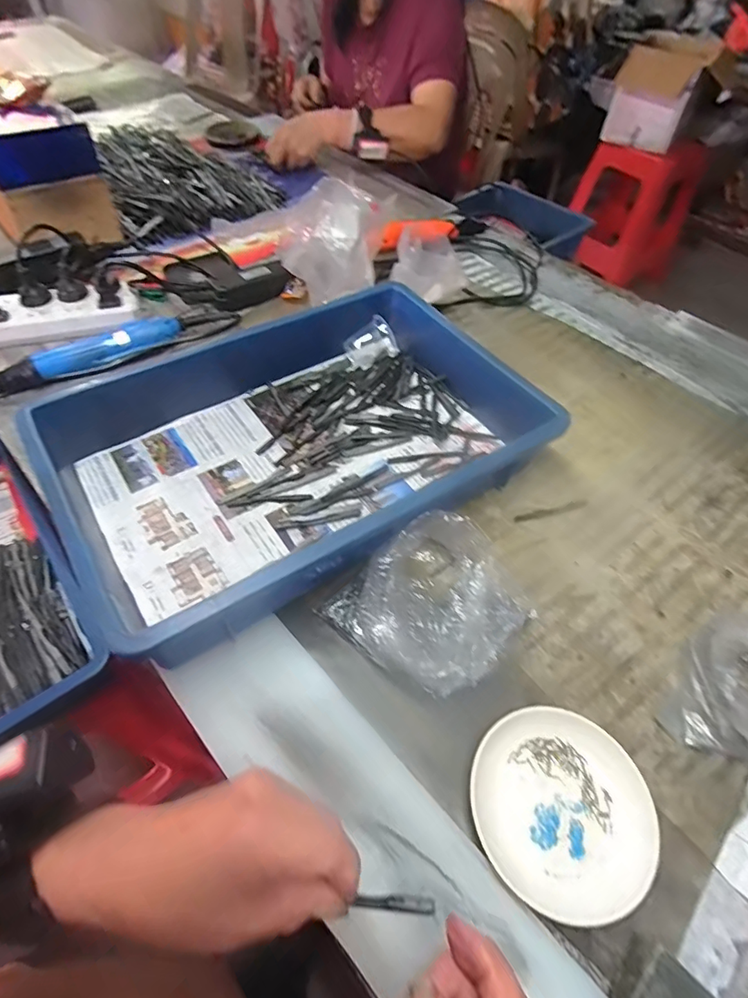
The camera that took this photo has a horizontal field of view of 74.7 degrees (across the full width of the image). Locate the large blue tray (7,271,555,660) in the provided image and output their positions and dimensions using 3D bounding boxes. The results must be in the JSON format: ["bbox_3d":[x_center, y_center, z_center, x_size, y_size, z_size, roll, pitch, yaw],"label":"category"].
[{"bbox_3d":[-0.059,-0.063,0.478,0.435,0.081,0.280,-28,60,-22],"label":"large blue tray"}]

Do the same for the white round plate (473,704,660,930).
[{"bbox_3d":[0.127,0.207,0.331,0.112,0.023,0.120,8,53,3],"label":"white round plate"}]

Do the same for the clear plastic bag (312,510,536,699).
[{"bbox_3d":[0.050,0.082,0.403,0.132,0.045,0.136,37,60,22],"label":"clear plastic bag"}]

